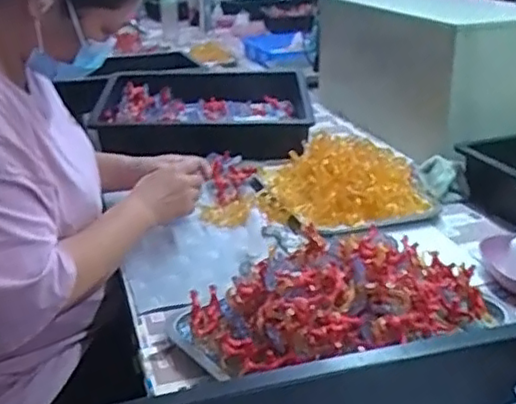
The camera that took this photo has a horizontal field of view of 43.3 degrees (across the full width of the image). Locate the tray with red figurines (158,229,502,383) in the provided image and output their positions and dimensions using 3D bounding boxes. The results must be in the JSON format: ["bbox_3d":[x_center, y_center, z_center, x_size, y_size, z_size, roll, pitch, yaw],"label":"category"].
[{"bbox_3d":[0.087,0.107,0.715,0.358,0.080,0.156,-6,24,-11],"label":"tray with red figurines"}]

